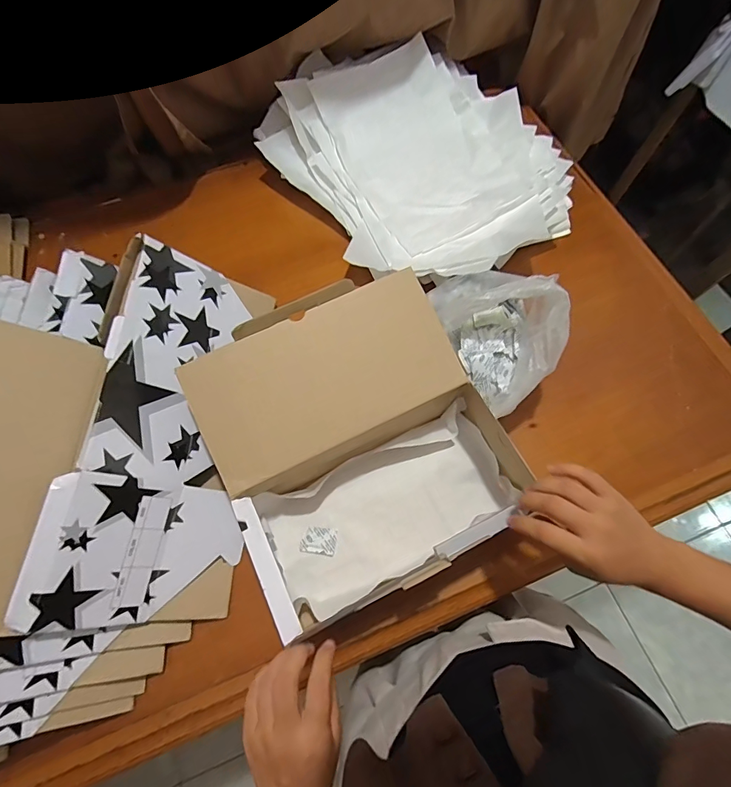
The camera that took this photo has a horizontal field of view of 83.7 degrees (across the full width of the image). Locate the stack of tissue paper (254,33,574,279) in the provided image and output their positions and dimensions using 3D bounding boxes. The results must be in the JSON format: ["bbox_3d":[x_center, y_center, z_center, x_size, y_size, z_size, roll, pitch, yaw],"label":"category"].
[{"bbox_3d":[0.084,-0.386,0.658,0.389,0.103,0.484,-34,72,-13],"label":"stack of tissue paper"}]

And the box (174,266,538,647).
[{"bbox_3d":[-0.001,0.057,0.456,0.291,0.154,0.298,-24,70,-9],"label":"box"}]

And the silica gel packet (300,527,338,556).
[{"bbox_3d":[-0.055,0.174,0.483,0.040,0.004,0.029,7,68,3],"label":"silica gel packet"}]

